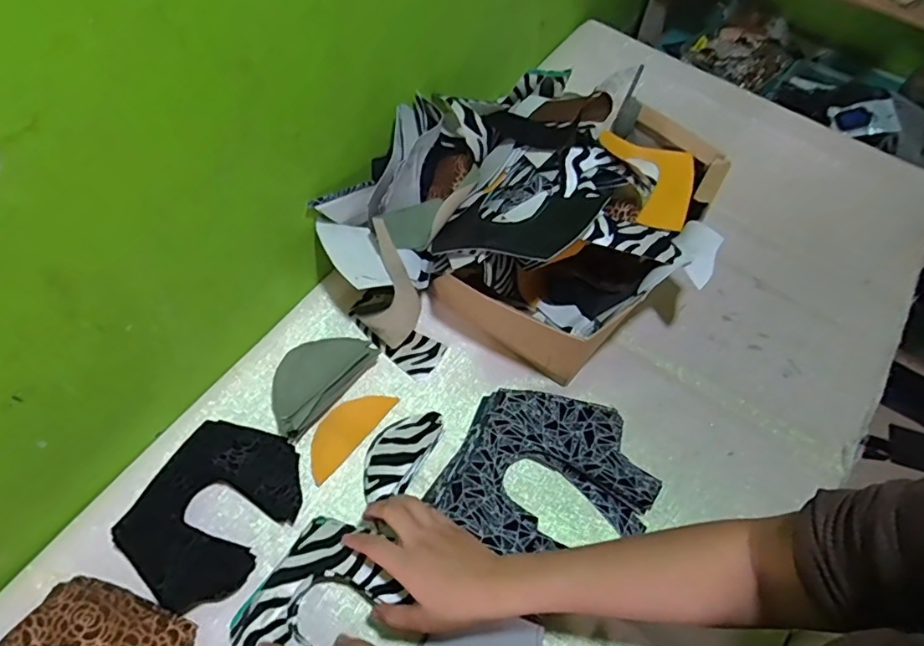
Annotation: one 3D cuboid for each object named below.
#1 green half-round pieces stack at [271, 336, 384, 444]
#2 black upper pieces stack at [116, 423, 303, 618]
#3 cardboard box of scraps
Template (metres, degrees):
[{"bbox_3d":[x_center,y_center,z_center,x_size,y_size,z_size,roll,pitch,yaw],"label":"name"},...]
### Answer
[{"bbox_3d":[-0.154,0.057,0.589,0.068,0.034,0.127,35,64,16],"label":"green half-round pieces stack"},{"bbox_3d":[-0.232,0.175,0.526,0.124,0.032,0.162,30,63,14],"label":"black upper pieces stack"},{"bbox_3d":[0.145,-0.110,0.641,0.233,0.154,0.337,37,64,17],"label":"cardboard box of scraps"}]

